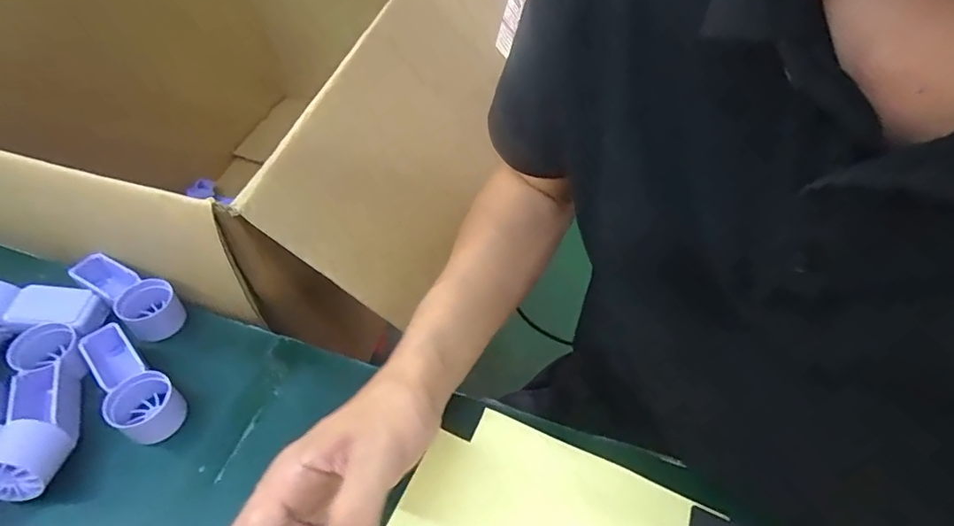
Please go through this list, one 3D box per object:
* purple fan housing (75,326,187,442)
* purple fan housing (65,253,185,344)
[{"bbox_3d":[-0.245,0.084,0.348,0.091,0.032,0.039,32,54,22],"label":"purple fan housing"},{"bbox_3d":[-0.277,0.025,0.400,0.092,0.032,0.039,30,54,21],"label":"purple fan housing"}]

